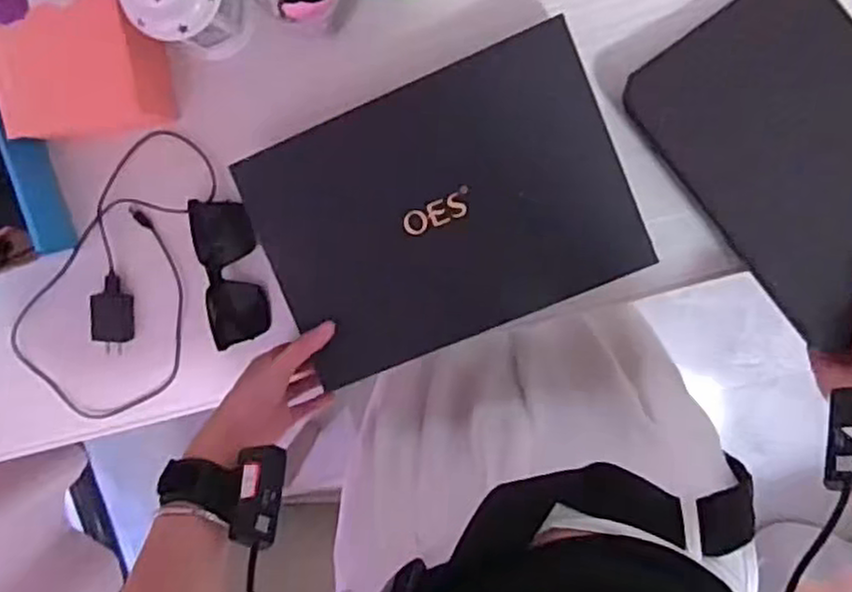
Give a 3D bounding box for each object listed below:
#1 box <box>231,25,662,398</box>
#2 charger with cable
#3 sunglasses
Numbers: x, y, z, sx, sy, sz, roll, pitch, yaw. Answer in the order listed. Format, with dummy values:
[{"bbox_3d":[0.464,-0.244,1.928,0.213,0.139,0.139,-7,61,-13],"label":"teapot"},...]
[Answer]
[{"bbox_3d":[0.011,-0.066,0.583,0.293,0.021,0.203,-22,94,9],"label":"box"},{"bbox_3d":[-0.283,-0.008,0.694,0.159,0.031,0.288,42,100,1],"label":"charger with cable"},{"bbox_3d":[-0.184,-0.022,0.683,0.053,0.044,0.139,-5,96,8],"label":"sunglasses"}]

